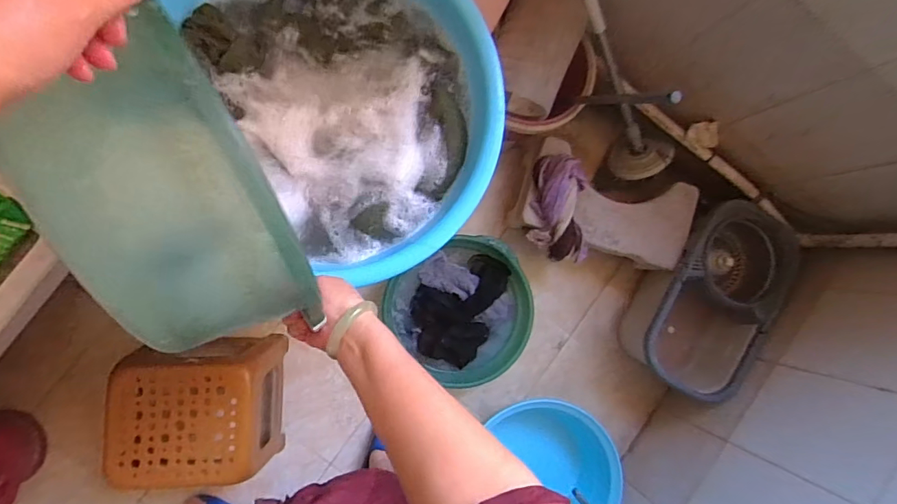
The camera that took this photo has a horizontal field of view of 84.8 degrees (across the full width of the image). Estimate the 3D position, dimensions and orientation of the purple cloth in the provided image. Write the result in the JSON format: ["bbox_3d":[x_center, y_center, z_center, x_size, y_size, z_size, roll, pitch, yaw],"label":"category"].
[{"bbox_3d":[0.242,-0.084,1.062,0.128,0.101,0.243,-12,109,-9],"label":"purple cloth"}]

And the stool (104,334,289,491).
[{"bbox_3d":[-0.494,0.312,0.996,0.262,0.209,0.247,2,88,-8],"label":"stool"}]

